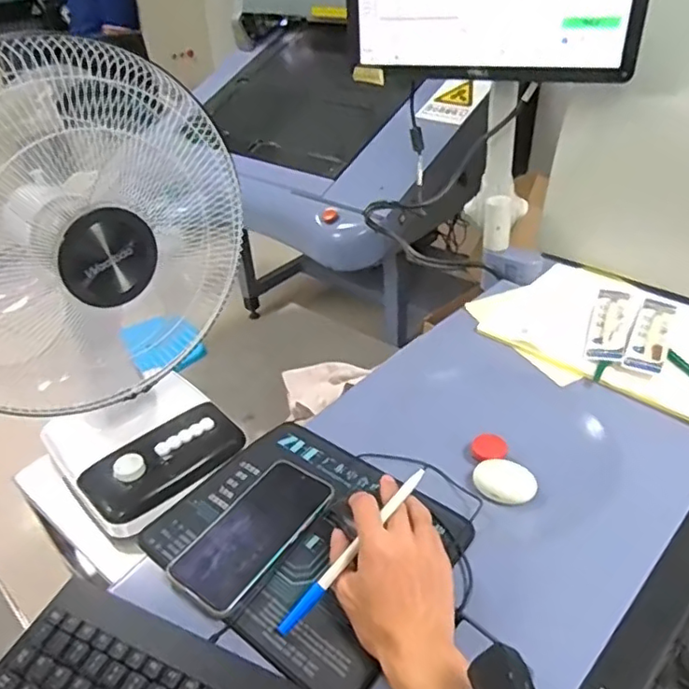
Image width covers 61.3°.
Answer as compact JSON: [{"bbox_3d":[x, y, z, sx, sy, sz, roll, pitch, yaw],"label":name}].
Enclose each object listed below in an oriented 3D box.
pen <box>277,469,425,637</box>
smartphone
[{"bbox_3d":[0.007,0.169,0.482,0.172,0.006,0.012,-46,51,-10],"label":"pen"},{"bbox_3d":[-0.085,0.175,0.547,0.079,0.014,0.158,22,43,31],"label":"smartphone"}]

